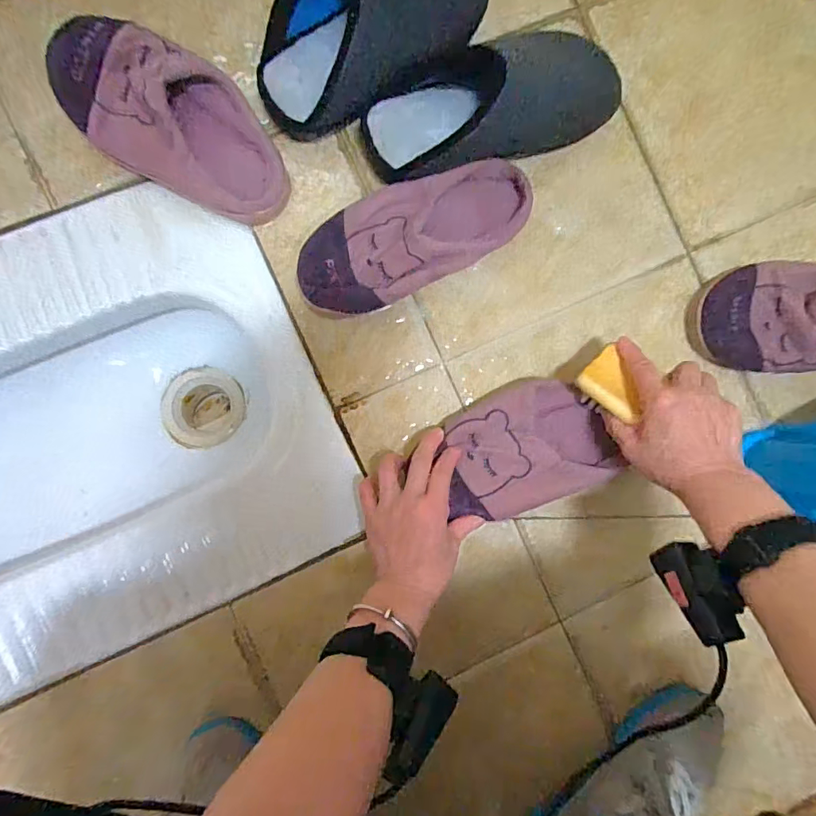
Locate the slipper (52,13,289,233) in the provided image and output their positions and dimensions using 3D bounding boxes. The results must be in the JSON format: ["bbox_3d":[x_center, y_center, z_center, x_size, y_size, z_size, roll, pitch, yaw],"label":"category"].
[{"bbox_3d":[-0.223,-0.274,0.476,0.231,0.054,0.113,28,87,-3],"label":"slipper"}]

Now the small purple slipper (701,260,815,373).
[{"bbox_3d":[0.435,-0.094,0.515,0.226,0.057,0.113,1,88,-4],"label":"small purple slipper"}]

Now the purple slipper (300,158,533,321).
[{"bbox_3d":[0.008,-0.174,0.491,0.242,0.054,0.103,-26,90,-4],"label":"purple slipper"}]

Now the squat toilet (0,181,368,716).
[{"bbox_3d":[-0.363,0.046,0.571,0.527,0.200,0.423,-21,90,-5],"label":"squat toilet"}]

